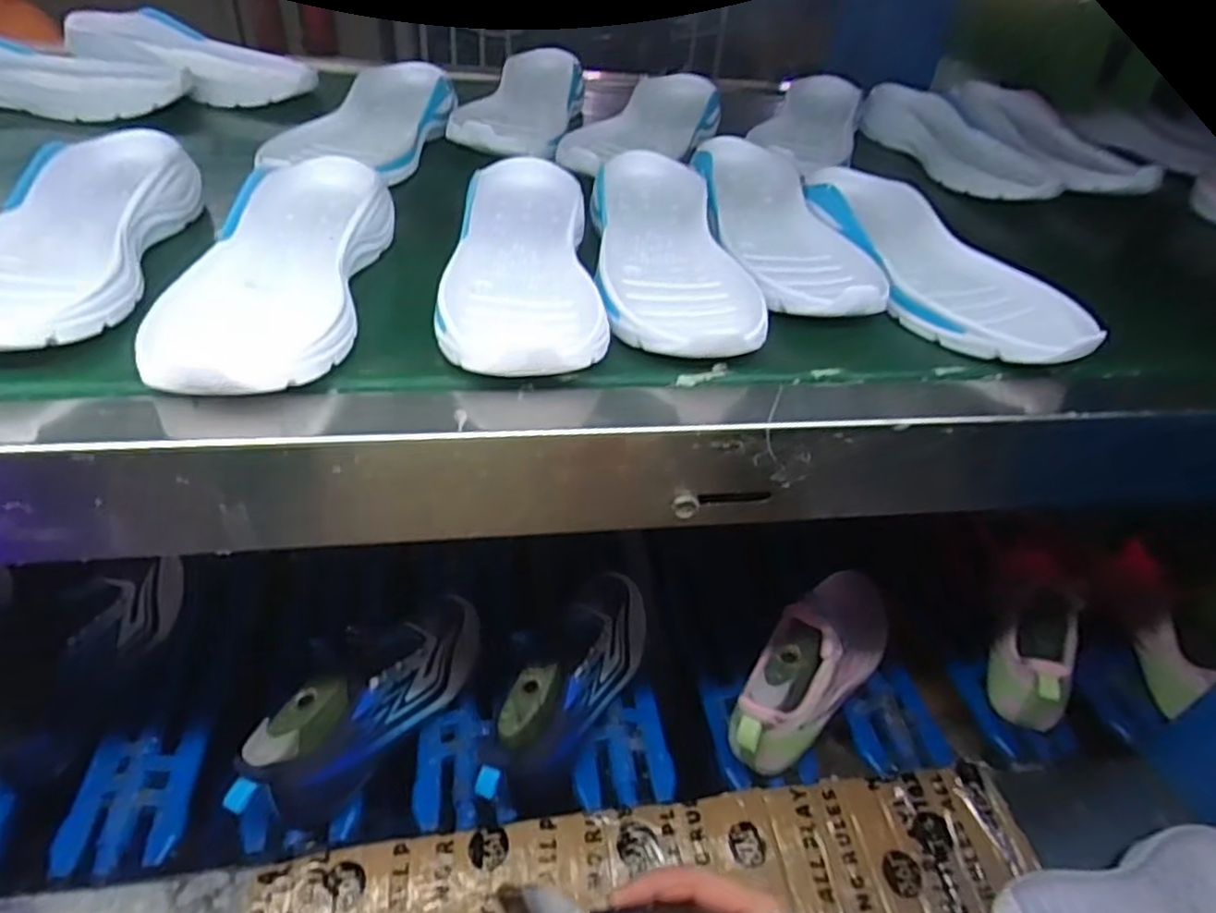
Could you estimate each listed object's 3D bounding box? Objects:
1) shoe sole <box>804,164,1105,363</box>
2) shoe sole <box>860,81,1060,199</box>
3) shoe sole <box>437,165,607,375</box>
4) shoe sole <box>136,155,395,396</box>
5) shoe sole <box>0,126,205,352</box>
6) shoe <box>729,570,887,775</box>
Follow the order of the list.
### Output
[{"bbox_3d":[0.230,-0.144,0.521,0.096,0.045,0.262,-14,48,-21],"label":"shoe sole"},{"bbox_3d":[0.362,-0.330,0.749,0.077,0.046,0.255,-6,45,-14],"label":"shoe sole"},{"bbox_3d":[-0.056,-0.128,0.453,0.094,0.036,0.232,-1,44,-8],"label":"shoe sole"},{"bbox_3d":[-0.196,-0.108,0.424,0.099,0.048,0.245,2,44,-6],"label":"shoe sole"},{"bbox_3d":[-0.327,-0.126,0.427,0.102,0.042,0.256,0,44,-8],"label":"shoe sole"},{"bbox_3d":[0.206,0.183,0.682,0.088,0.080,0.264,35,51,26],"label":"shoe"}]

